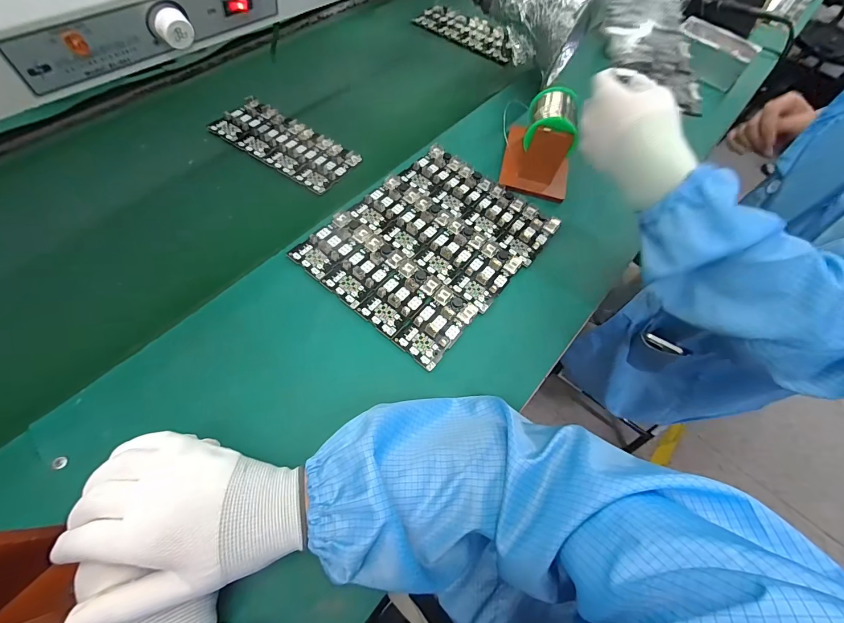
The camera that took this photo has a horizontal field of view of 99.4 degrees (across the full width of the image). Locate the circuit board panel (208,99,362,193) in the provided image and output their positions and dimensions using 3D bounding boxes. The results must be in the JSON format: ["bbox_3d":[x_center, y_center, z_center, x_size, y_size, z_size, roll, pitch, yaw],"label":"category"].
[{"bbox_3d":[-0.212,-0.260,0.553,0.226,0.017,0.097,33,65,10],"label":"circuit board panel"}]

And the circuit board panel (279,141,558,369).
[{"bbox_3d":[0.014,-0.098,0.470,0.222,0.014,0.287,37,68,17],"label":"circuit board panel"}]

